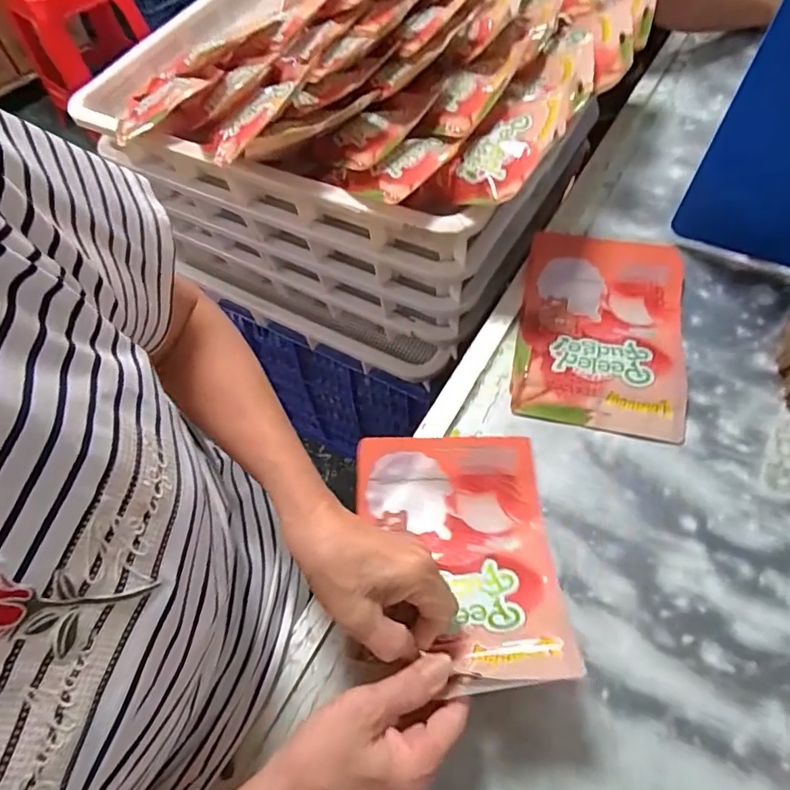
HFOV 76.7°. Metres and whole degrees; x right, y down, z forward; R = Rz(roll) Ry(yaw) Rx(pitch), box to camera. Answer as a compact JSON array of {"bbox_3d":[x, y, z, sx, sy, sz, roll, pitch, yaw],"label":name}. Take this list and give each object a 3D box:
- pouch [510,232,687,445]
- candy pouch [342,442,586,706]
[{"bbox_3d":[0.211,-0.072,0.515,0.159,0.017,0.237,9,60,10],"label":"pouch"},{"bbox_3d":[0.048,0.114,0.389,0.150,0.070,0.202,-4,59,2],"label":"candy pouch"}]

